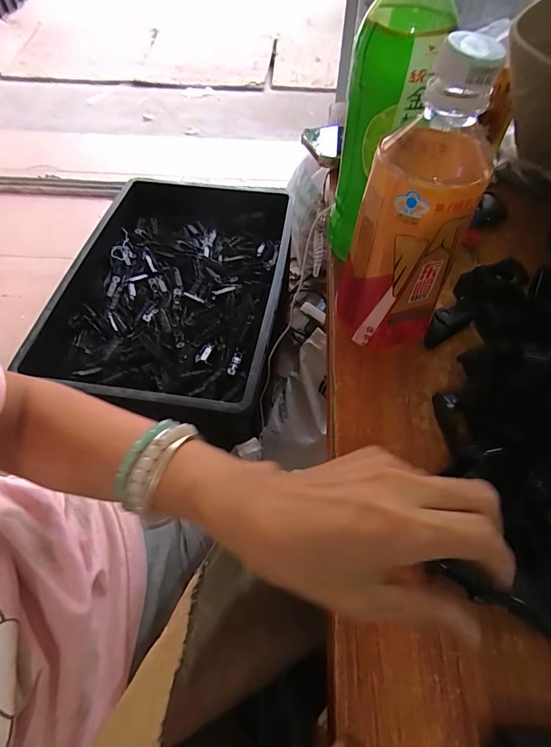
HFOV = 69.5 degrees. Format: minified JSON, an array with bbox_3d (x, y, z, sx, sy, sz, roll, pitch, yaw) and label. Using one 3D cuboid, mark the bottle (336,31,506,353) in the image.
[{"bbox_3d":[0.084,-0.094,0.251,0.069,0.178,0.062,17,57,11],"label":"bottle"}]

